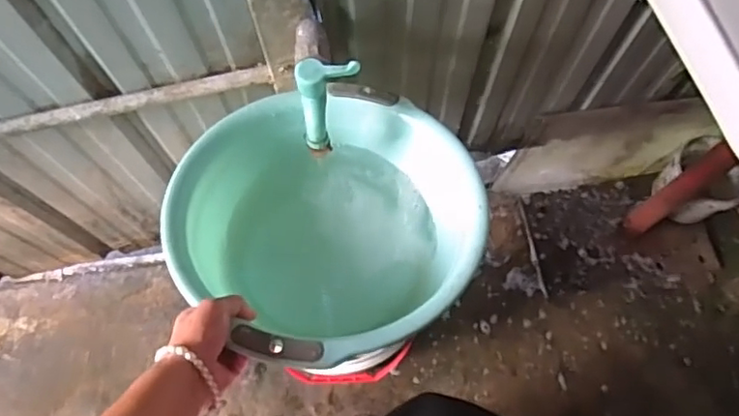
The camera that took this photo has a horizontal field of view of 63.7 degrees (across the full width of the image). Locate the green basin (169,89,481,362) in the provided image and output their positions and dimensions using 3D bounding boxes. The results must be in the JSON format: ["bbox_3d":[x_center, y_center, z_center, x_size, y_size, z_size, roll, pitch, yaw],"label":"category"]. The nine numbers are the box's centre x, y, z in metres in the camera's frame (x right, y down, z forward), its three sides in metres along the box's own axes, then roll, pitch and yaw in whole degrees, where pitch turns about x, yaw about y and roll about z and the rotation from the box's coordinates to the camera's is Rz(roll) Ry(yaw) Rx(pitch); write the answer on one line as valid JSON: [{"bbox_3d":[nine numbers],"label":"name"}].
[{"bbox_3d":[-0.042,0.011,0.650,0.307,0.165,0.303,0,68,0],"label":"green basin"}]

